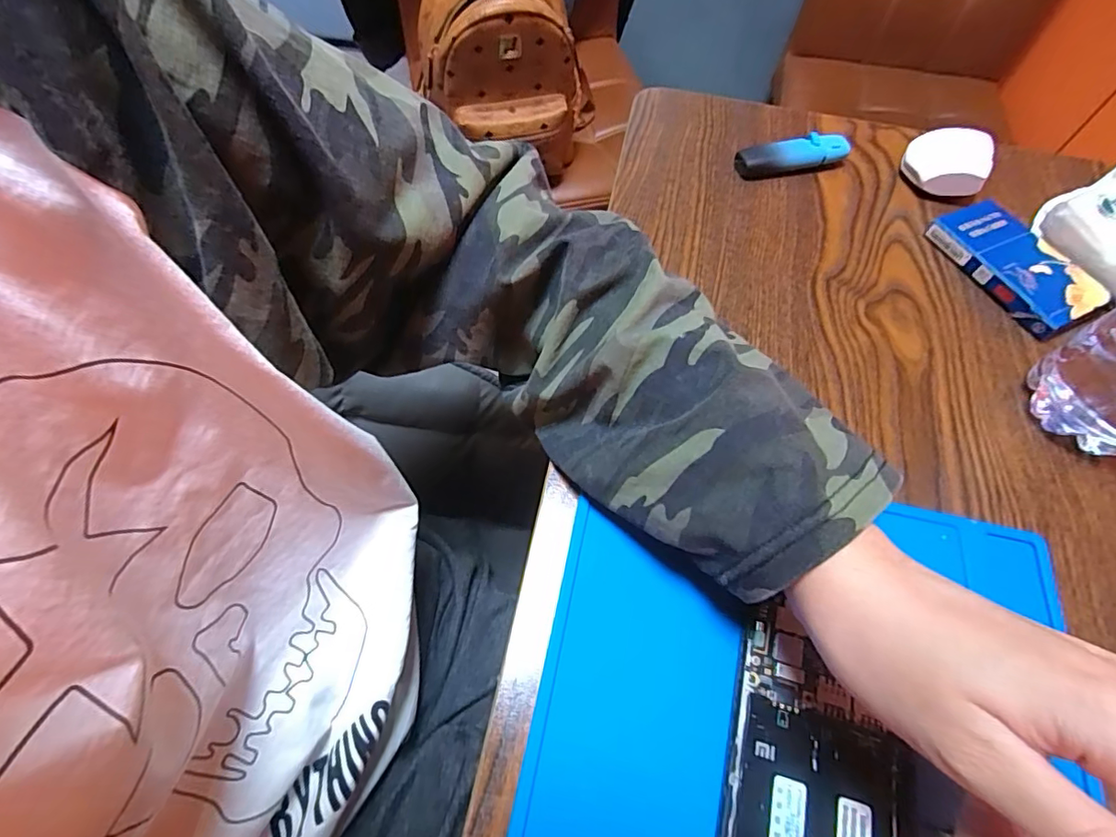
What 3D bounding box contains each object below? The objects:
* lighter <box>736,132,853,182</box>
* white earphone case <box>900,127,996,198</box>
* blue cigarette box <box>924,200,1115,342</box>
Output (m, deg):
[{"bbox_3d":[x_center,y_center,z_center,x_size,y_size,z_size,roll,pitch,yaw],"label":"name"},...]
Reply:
[{"bbox_3d":[0.172,-0.193,0.393,0.083,0.017,0.021,-11,64,-9],"label":"lighter"},{"bbox_3d":[0.278,-0.182,0.384,0.054,0.031,0.047,34,66,13],"label":"white earphone case"},{"bbox_3d":[0.296,-0.099,0.346,0.051,0.019,0.102,-22,67,-14],"label":"blue cigarette box"}]

